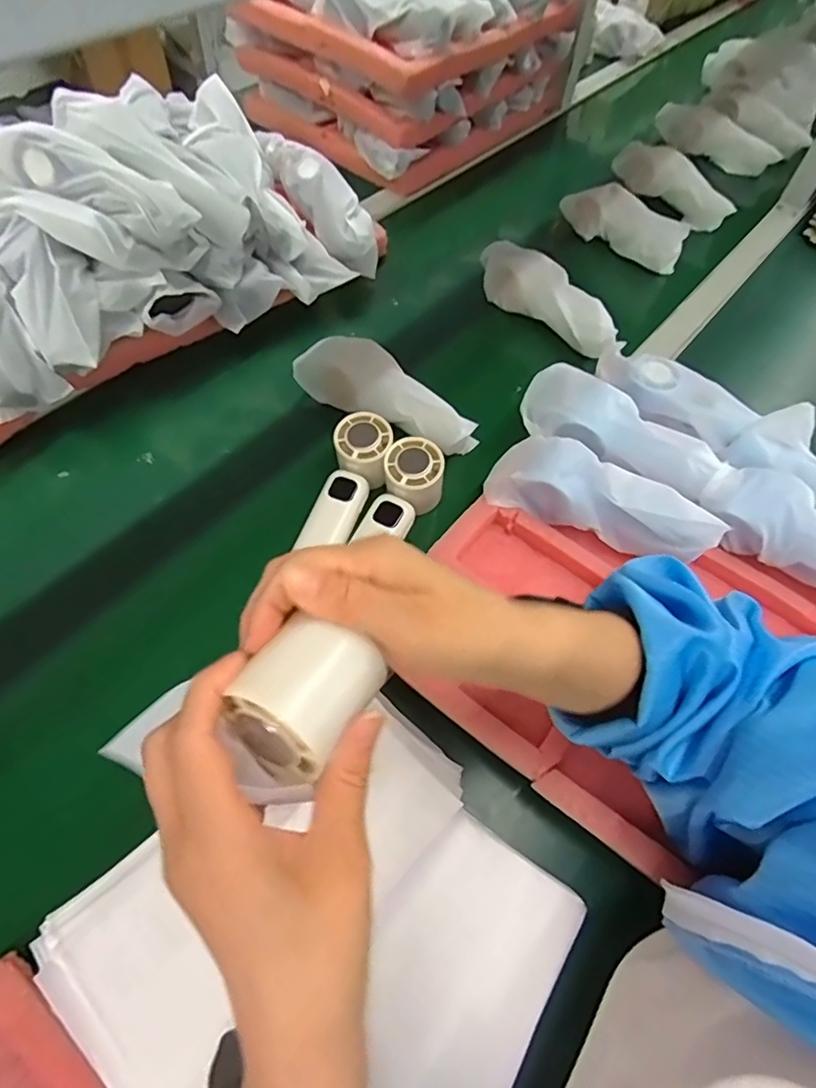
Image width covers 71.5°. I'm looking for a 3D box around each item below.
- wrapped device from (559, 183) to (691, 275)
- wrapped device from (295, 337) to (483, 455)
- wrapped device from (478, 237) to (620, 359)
[{"bbox_3d":[0.297,-0.437,0.766,0.050,0.069,0.177,-37,67,-23],"label":"wrapped device"},{"bbox_3d":[-0.019,-0.152,0.576,0.193,0.055,0.062,31,62,15],"label":"wrapped device"},{"bbox_3d":[0.163,-0.285,0.665,0.052,0.056,0.208,-33,65,-21],"label":"wrapped device"}]

